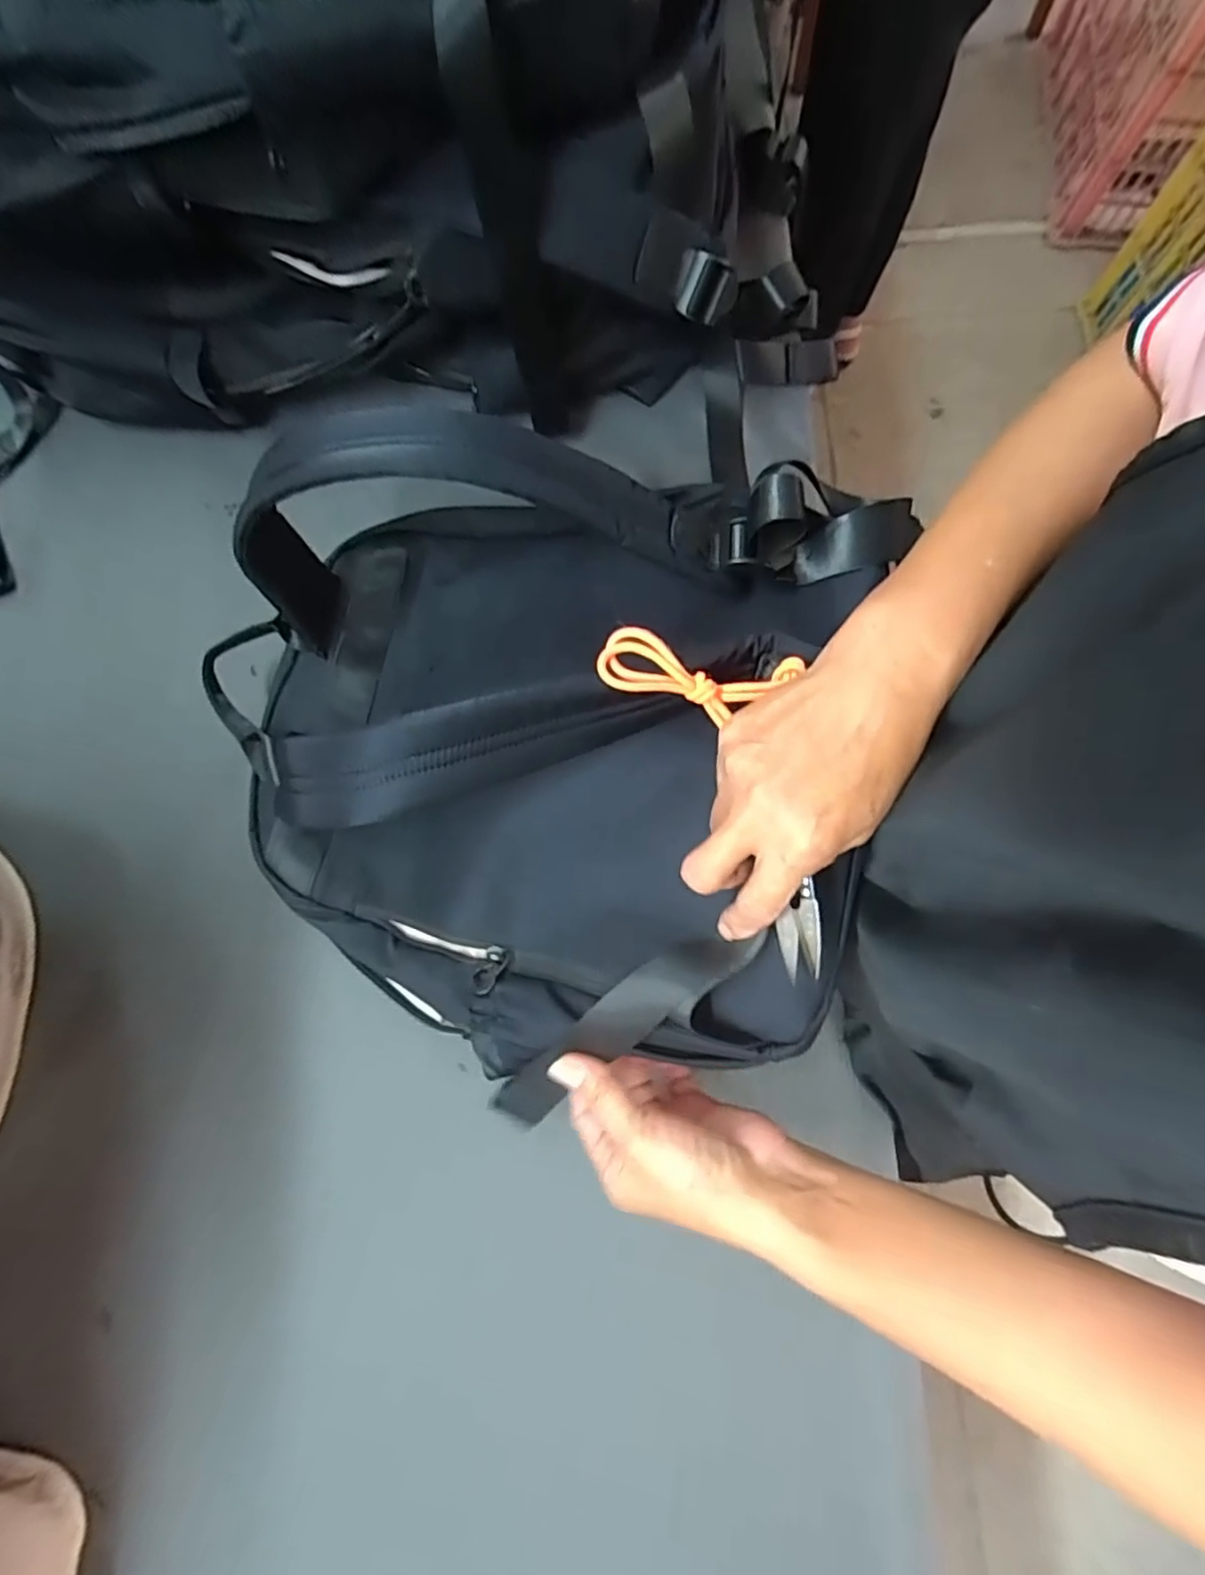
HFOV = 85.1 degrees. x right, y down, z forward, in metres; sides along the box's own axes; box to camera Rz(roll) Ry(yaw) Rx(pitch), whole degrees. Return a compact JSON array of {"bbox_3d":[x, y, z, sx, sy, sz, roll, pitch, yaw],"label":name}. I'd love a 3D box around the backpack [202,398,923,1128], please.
[{"bbox_3d":[-0.051,-0.025,0.348,0.325,0.145,0.300,10,79,3],"label":"backpack"}]

